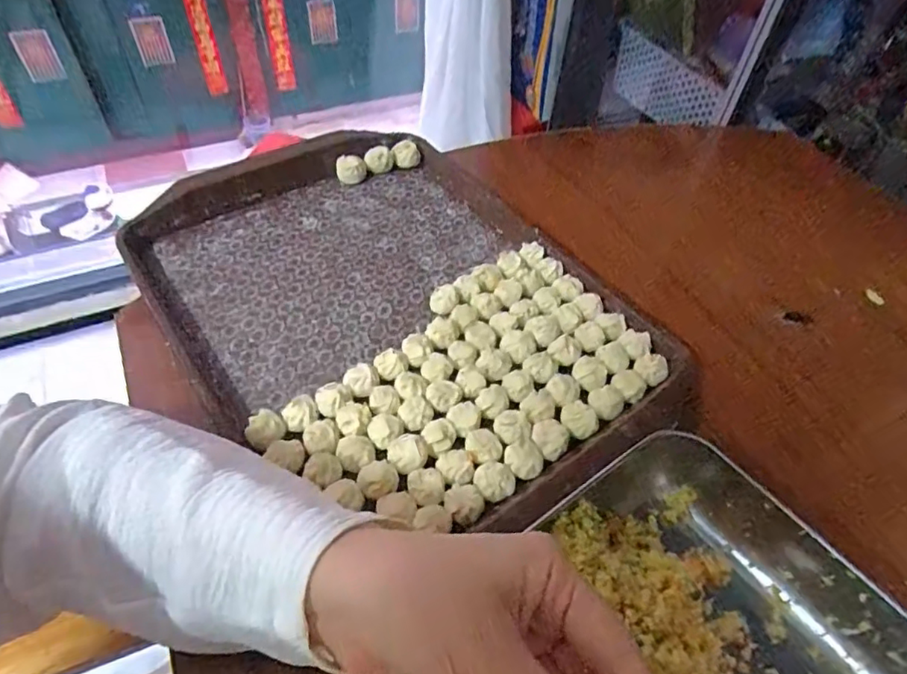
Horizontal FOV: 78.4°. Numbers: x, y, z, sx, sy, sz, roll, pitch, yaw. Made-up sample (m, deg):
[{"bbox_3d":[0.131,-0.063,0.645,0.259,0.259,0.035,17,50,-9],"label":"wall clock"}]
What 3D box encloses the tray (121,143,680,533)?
[{"bbox_3d":[-0.051,-0.034,0.433,0.298,0.031,0.398,-26,57,-24],"label":"tray"}]

